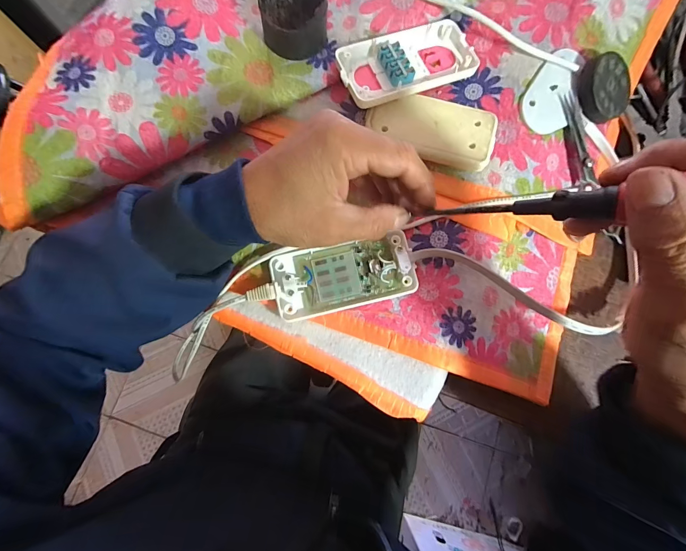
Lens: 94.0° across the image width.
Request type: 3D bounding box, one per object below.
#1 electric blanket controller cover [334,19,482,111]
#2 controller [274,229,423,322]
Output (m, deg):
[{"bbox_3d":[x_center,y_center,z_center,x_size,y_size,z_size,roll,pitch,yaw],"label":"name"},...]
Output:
[{"bbox_3d":[0.059,-0.197,0.294,0.126,0.020,0.066,-21,79,-4],"label":"electric blanket controller cover"},{"bbox_3d":[0.001,-0.001,0.283,0.123,0.018,0.059,-13,79,-2],"label":"controller"}]

